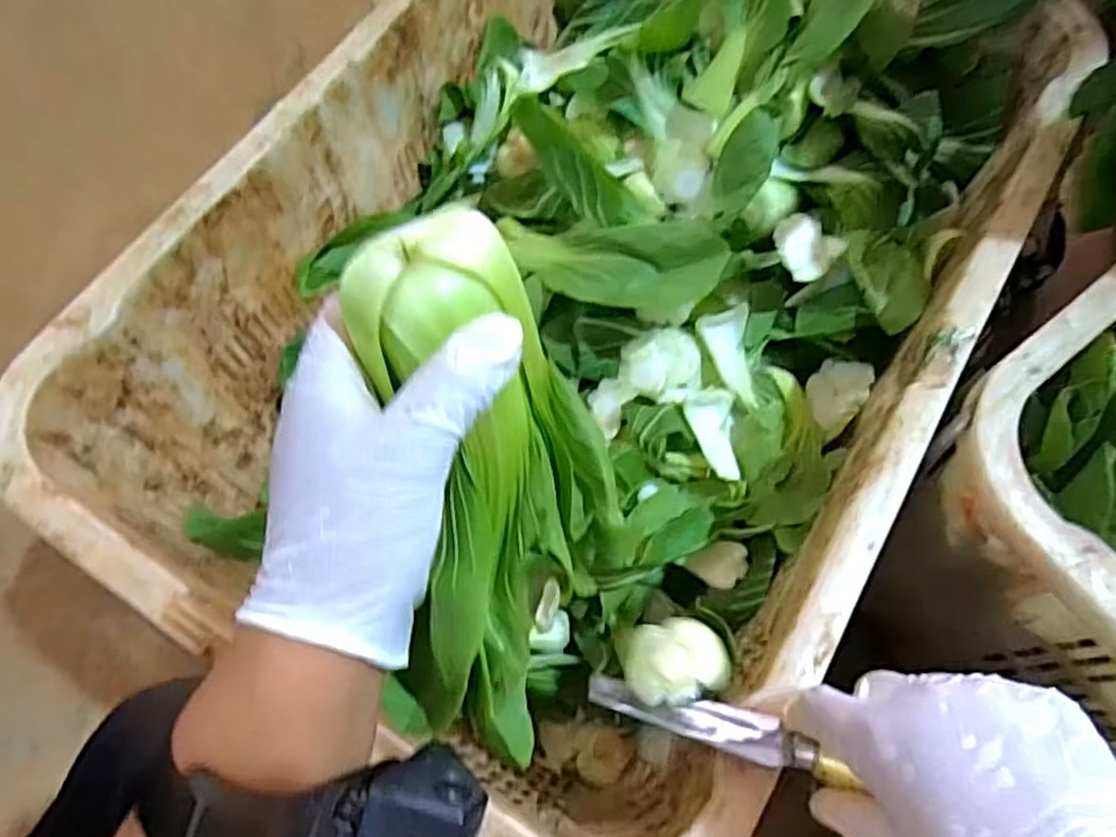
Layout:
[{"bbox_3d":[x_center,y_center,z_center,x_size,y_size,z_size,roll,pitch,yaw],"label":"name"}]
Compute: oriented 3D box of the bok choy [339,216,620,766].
[{"bbox_3d":[-0.020,0.028,0.257,0.078,0.044,0.189,-9,102,-2],"label":"bok choy"}]

